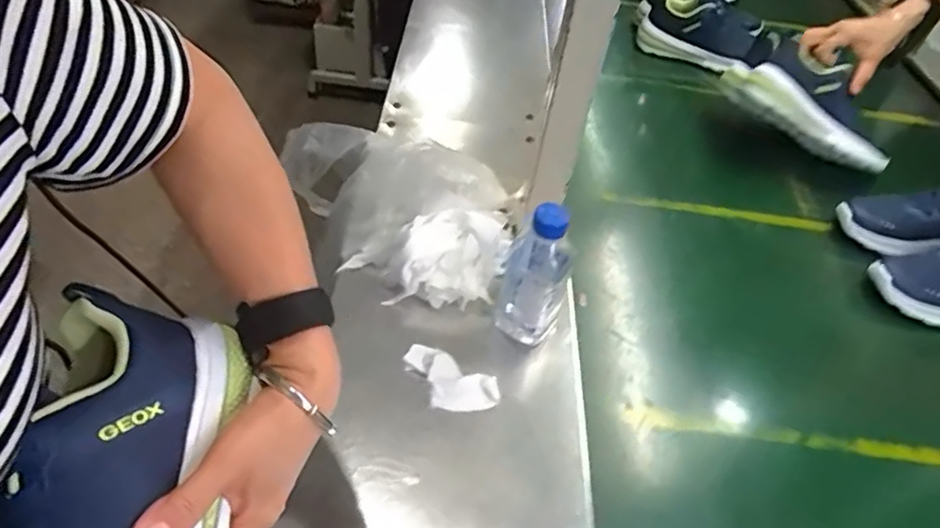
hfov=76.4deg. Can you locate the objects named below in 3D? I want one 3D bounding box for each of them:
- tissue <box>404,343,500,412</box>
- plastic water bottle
[{"bbox_3d":[-0.023,0.121,0.593,0.101,0.030,0.053,25,49,17],"label":"tissue"},{"bbox_3d":[0.067,0.008,0.594,0.065,0.155,0.060,15,47,8],"label":"plastic water bottle"}]

